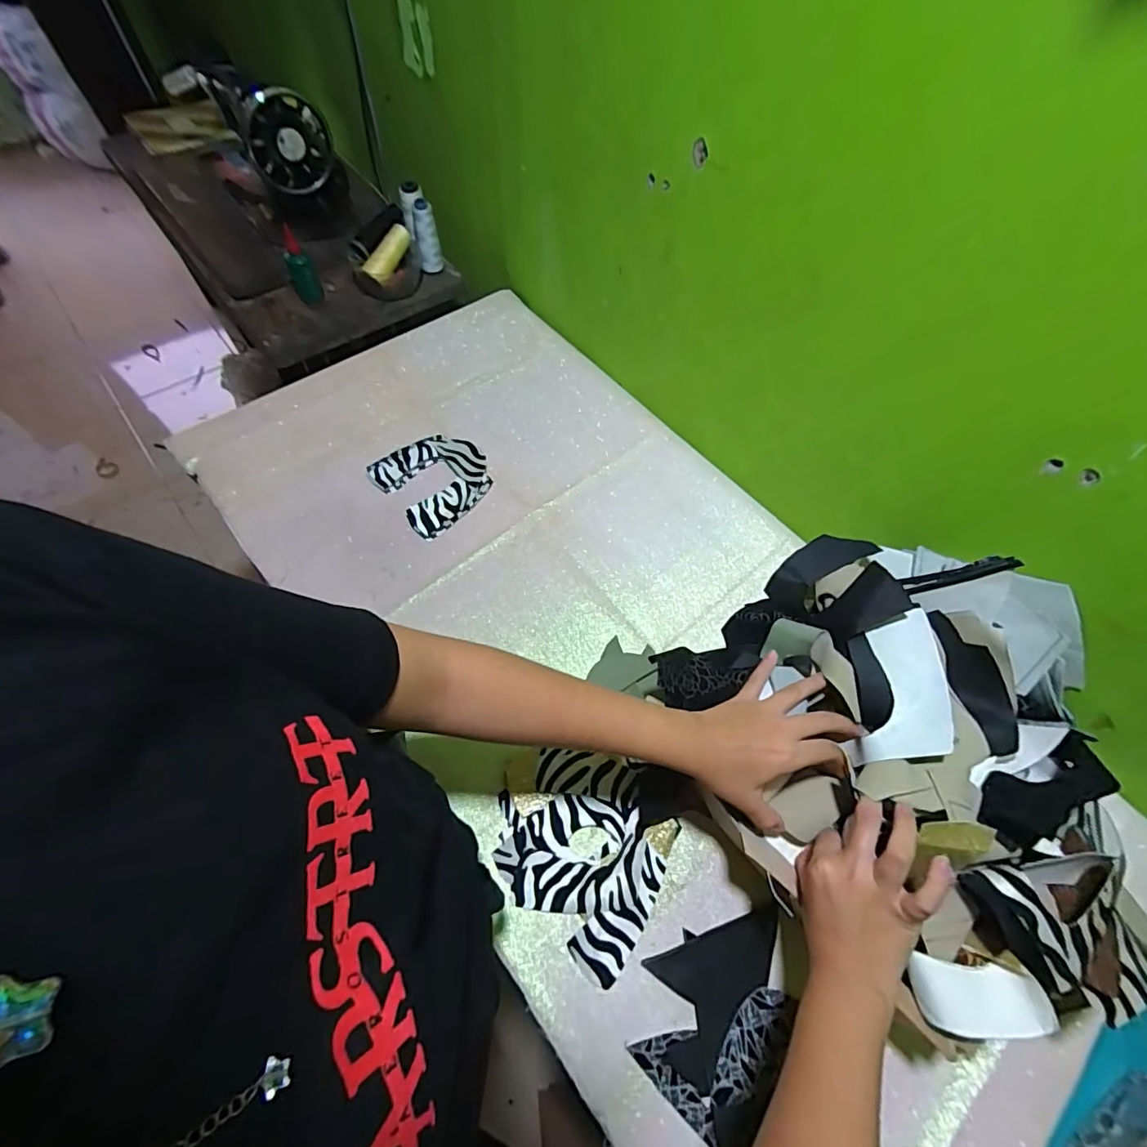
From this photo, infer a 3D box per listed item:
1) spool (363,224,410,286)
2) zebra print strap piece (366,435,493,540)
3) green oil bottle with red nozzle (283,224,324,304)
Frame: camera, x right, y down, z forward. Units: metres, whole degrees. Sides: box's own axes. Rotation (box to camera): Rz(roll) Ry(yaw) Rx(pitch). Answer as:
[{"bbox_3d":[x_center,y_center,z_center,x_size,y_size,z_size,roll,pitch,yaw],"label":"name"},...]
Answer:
[{"bbox_3d":[-0.328,-0.565,0.888,0.037,0.041,0.113,21,75,8],"label":"spool"},{"bbox_3d":[-0.194,-0.135,0.724,0.143,0.023,0.148,-36,69,-20],"label":"zebra print strap piece"},{"bbox_3d":[-0.466,-0.518,0.862,0.045,0.108,0.032,-25,66,-15],"label":"green oil bottle with red nozzle"}]

